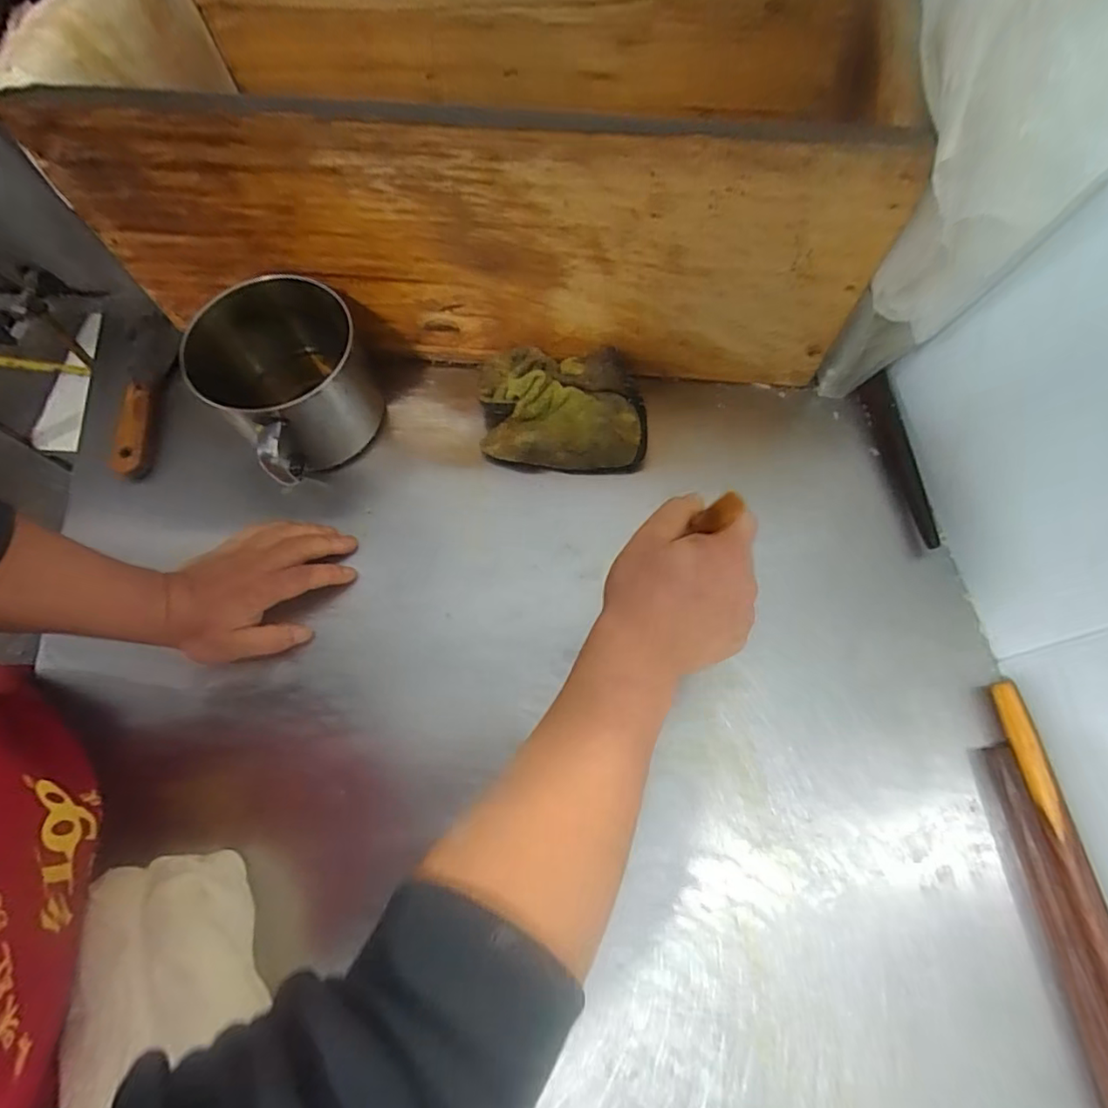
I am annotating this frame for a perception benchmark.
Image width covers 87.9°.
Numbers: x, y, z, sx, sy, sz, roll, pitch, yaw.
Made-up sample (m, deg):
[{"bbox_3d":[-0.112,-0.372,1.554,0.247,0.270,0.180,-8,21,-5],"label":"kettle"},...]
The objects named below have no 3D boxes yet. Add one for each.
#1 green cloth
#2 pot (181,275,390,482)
[{"bbox_3d":[0.005,-0.137,0.538,0.151,0.047,0.105,1,69,3],"label":"green cloth"},{"bbox_3d":[-0.234,-0.154,0.515,0.129,0.122,0.139,-1,69,3],"label":"pot"}]

